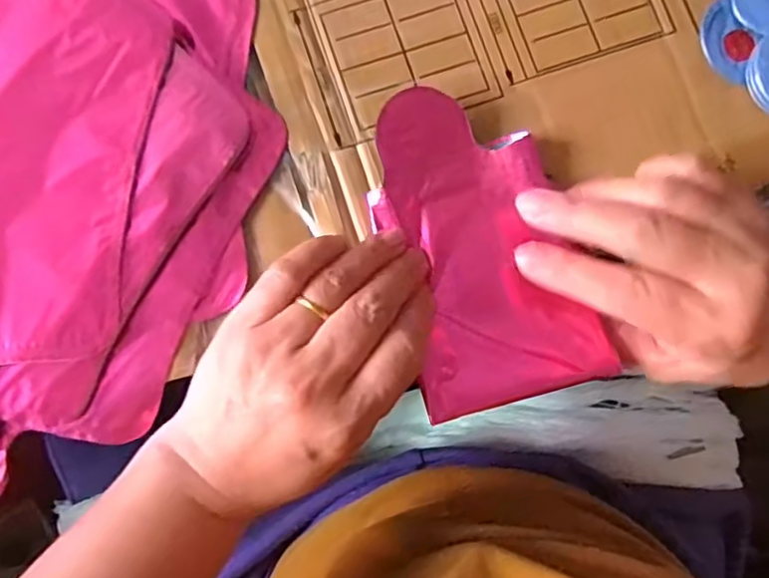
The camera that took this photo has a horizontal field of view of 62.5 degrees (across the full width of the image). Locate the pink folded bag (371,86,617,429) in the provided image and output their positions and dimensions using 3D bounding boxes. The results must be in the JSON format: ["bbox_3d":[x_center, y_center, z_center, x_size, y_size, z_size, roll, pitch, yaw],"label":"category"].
[{"bbox_3d":[0.039,-0.019,0.279,0.080,0.015,0.141,-20,85,-3],"label":"pink folded bag"}]

